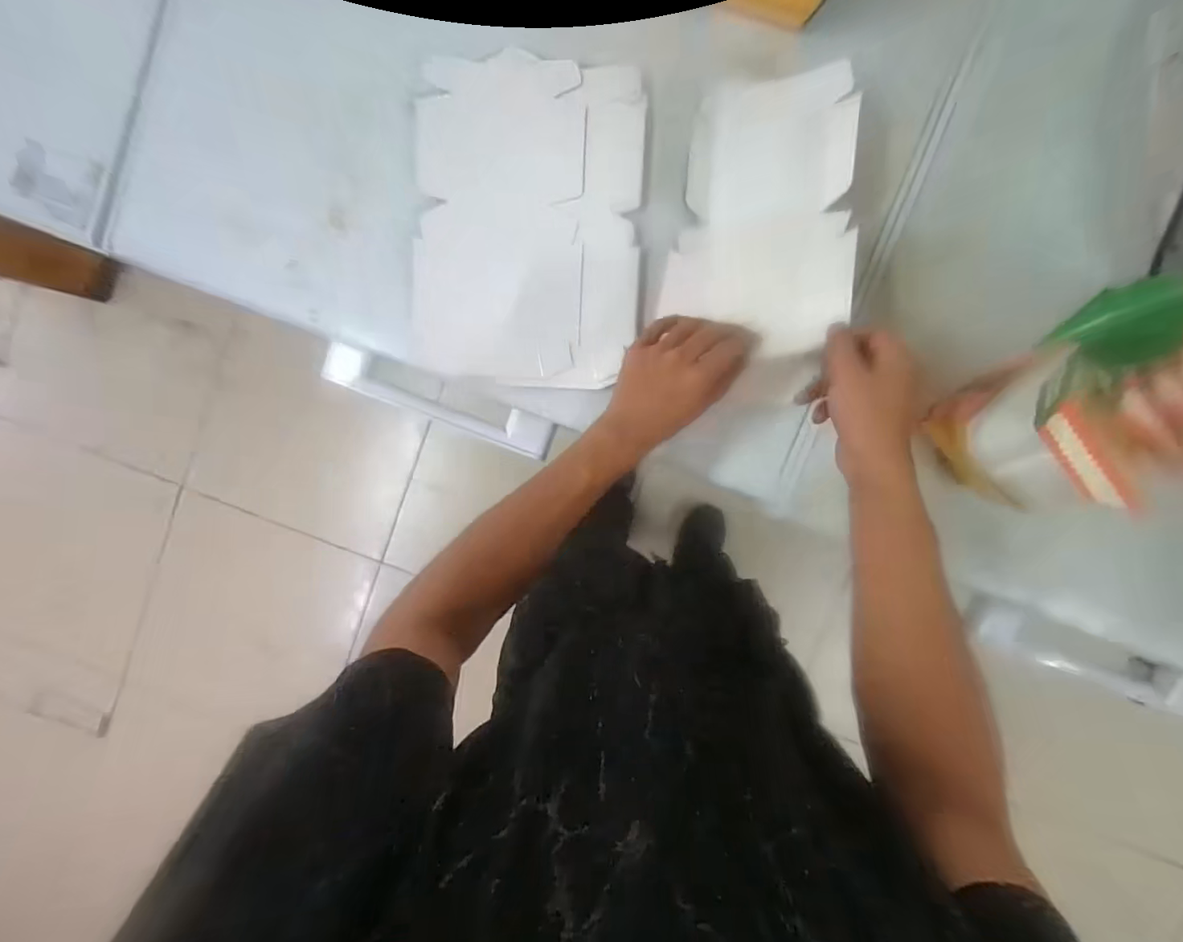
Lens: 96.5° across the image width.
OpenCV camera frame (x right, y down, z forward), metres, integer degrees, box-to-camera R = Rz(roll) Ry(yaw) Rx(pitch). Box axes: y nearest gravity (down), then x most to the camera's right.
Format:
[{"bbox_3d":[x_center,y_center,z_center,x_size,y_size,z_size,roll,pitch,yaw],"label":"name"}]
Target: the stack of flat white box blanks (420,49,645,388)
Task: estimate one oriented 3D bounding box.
[{"bbox_3d":[-0.069,-0.263,0.572,0.239,0.020,0.324,4,97,2],"label":"stack of flat white box blanks"}]

